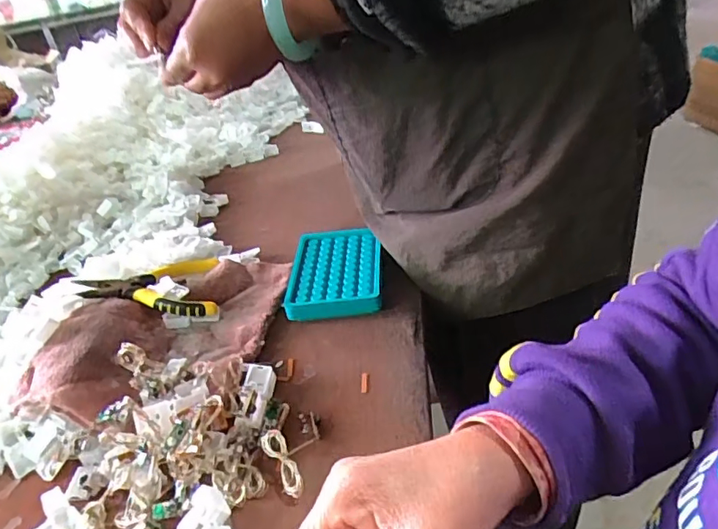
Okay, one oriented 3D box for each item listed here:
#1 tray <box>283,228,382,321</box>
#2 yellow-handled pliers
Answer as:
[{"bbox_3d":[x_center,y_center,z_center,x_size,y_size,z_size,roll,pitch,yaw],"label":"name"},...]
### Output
[{"bbox_3d":[-0.024,0.008,0.570,0.095,0.029,0.127,-7,36,7],"label":"tray"},{"bbox_3d":[-0.225,0.025,0.575,0.146,0.043,0.093,-11,33,3],"label":"yellow-handled pliers"}]

